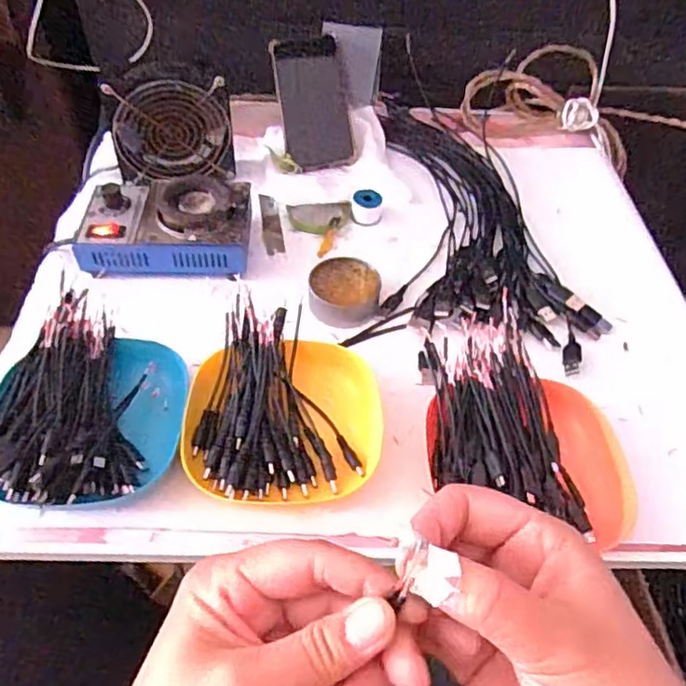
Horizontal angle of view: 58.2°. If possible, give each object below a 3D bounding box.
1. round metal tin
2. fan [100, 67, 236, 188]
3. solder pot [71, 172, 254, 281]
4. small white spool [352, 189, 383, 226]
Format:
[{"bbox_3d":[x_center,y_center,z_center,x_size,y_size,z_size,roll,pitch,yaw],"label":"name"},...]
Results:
[{"bbox_3d":[0.002,-0.046,0.552,0.061,0.023,0.065,1,51,-2],"label":"round metal tin"},{"bbox_3d":[-0.172,-0.217,0.621,0.120,0.112,0.028,-12,53,-13],"label":"fan"},{"bbox_3d":[-0.163,-0.107,0.576,0.148,0.059,0.099,0,51,-3],"label":"solder pot"},{"bbox_3d":[0.025,-0.139,0.627,0.030,0.026,0.023,4,51,0],"label":"small white spool"}]

